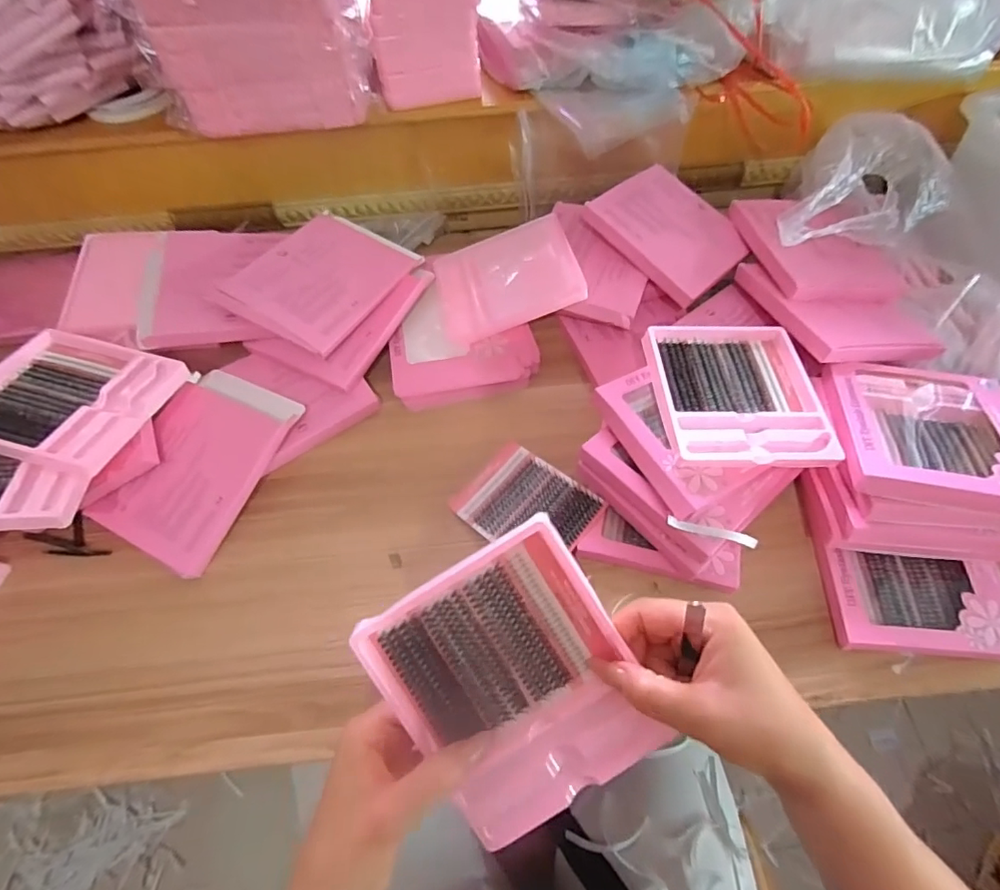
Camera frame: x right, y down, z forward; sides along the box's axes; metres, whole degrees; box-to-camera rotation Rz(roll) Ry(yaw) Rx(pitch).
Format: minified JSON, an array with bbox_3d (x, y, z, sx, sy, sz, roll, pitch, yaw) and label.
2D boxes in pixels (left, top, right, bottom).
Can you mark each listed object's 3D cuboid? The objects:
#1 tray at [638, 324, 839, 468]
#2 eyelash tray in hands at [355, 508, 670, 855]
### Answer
[{"bbox_3d":[0.210,-0.049,0.460,0.137,0.012,0.156,-2,53,-3],"label":"tray"},{"bbox_3d":[0.010,0.140,0.304,0.132,0.012,0.154,-33,90,-1],"label":"eyelash tray in hands"}]

